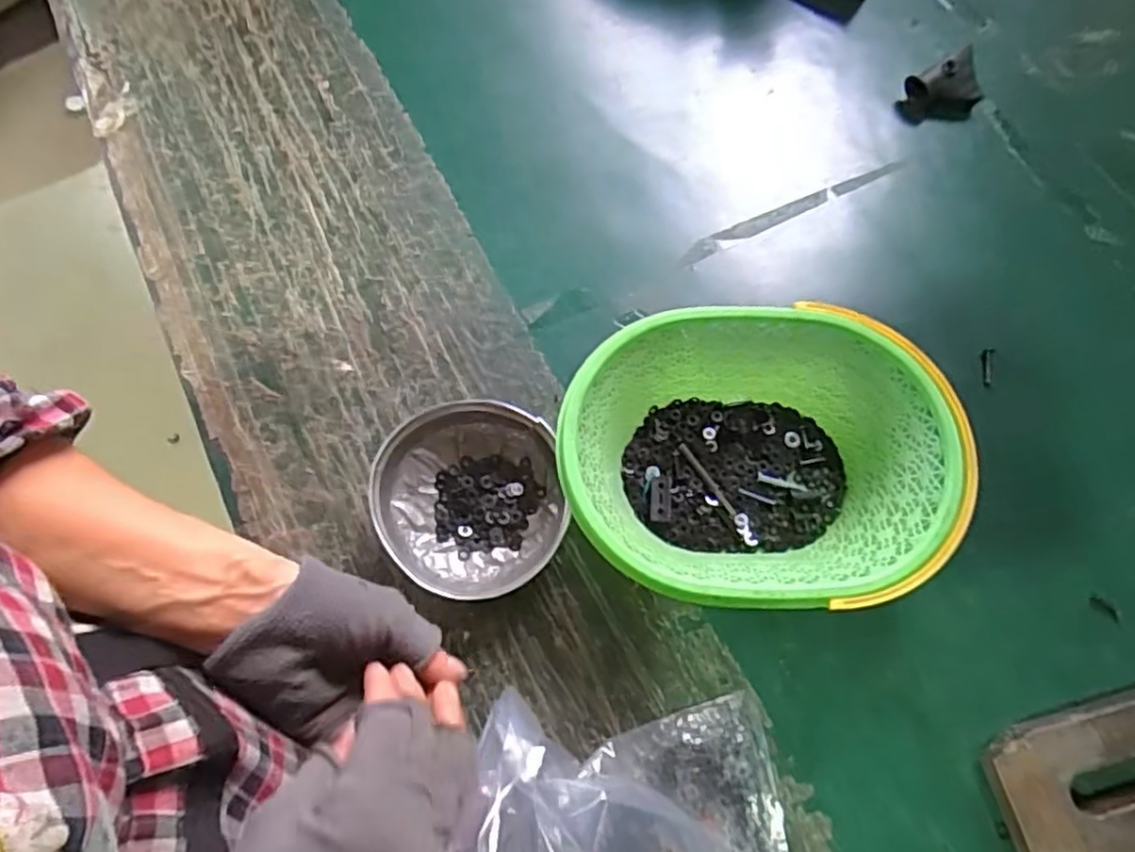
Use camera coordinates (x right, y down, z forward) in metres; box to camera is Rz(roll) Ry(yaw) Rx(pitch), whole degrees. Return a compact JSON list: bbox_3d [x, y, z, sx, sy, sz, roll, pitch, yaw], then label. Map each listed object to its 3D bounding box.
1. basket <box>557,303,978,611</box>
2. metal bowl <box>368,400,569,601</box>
[{"bbox_3d":[0.129,0.028,0.495,0.256,0.089,0.198,-1,69,-1],"label":"basket"},{"bbox_3d":[-0.070,0.056,0.505,0.133,0.043,0.135,0,69,-1],"label":"metal bowl"}]

